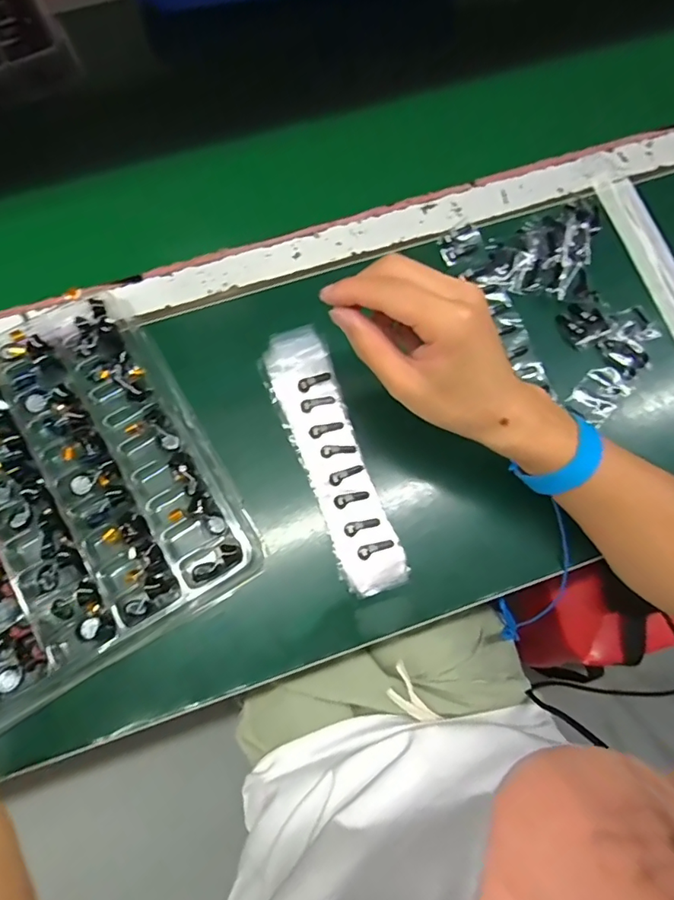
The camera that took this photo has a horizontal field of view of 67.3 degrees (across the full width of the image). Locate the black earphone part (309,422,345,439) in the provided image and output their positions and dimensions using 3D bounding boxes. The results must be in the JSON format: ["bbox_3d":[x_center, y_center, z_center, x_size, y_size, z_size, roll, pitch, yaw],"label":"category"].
[{"bbox_3d":[-0.008,-0.017,0.394,0.027,0.004,0.010,-21,76,-8],"label":"black earphone part"}]

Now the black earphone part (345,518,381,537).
[{"bbox_3d":[0.018,0.055,0.372,0.027,0.004,0.010,-23,76,-8],"label":"black earphone part"}]

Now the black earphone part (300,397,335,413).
[{"bbox_3d":[-0.015,-0.036,0.396,0.027,0.004,0.009,-10,75,-5],"label":"black earphone part"}]

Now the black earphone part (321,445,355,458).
[{"bbox_3d":[0.001,-0.001,0.388,0.026,0.005,0.009,-8,74,-4],"label":"black earphone part"}]

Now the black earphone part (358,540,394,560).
[{"bbox_3d":[0.028,0.071,0.368,0.027,0.007,0.010,-25,76,-9],"label":"black earphone part"}]

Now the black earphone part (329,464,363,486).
[{"bbox_3d":[0.006,0.017,0.383,0.026,0.004,0.010,-31,77,-10],"label":"black earphone part"}]

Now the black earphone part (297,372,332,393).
[{"bbox_3d":[-0.018,-0.054,0.399,0.027,0.007,0.009,-26,77,-9],"label":"black earphone part"}]

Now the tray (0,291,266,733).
[{"bbox_3d":[-0.208,0.029,0.368,0.224,0.025,0.255,-30,79,-9],"label":"tray"}]

